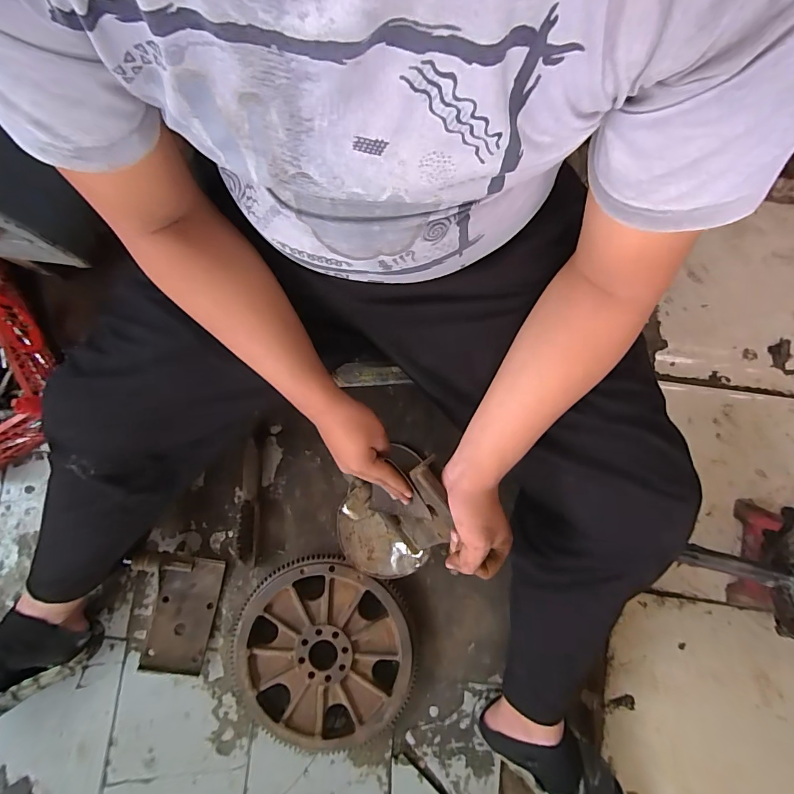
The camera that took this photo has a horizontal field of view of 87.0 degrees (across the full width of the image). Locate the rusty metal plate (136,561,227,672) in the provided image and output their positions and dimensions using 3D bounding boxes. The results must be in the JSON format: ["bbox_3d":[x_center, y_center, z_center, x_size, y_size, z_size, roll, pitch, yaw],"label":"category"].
[{"bbox_3d":[-0.380,0.386,0.745,0.101,0.022,0.189,12,78,-12],"label":"rusty metal plate"}]

